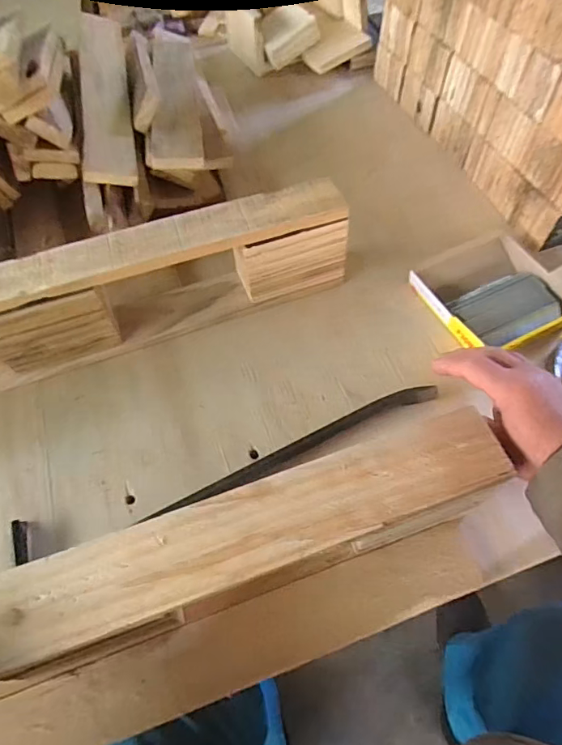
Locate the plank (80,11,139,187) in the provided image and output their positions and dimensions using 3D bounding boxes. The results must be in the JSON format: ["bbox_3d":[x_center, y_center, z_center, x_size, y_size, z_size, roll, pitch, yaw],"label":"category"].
[{"bbox_3d":[-0.239,-0.382,0.656,0.060,0.014,0.354,-5,62,-17],"label":"plank"}]

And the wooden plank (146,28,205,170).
[{"bbox_3d":[-0.153,-0.397,0.690,0.068,0.020,0.391,-1,55,-12],"label":"wooden plank"}]

